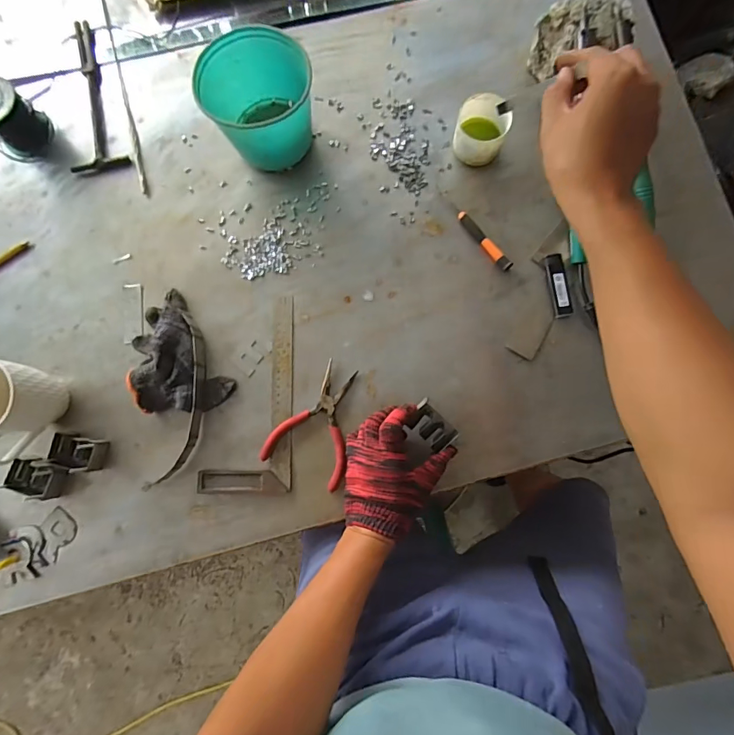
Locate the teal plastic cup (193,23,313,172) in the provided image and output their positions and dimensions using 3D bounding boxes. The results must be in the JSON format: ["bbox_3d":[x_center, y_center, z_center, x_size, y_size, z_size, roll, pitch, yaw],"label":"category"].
[{"bbox_3d":[-0.133,-0.330,0.542,0.127,0.104,0.130,0,83,1],"label":"teal plastic cup"}]

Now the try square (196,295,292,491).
[{"bbox_3d":[-0.150,0.033,0.545,0.112,0.009,0.247,0,83,1],"label":"try square"}]

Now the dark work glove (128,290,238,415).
[{"bbox_3d":[-0.251,-0.008,0.539,0.109,0.039,0.157,-34,83,-3],"label":"dark work glove"}]

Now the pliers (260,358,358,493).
[{"bbox_3d":[-0.054,0.067,0.534,0.101,0.014,0.143,26,84,4],"label":"pliers"}]

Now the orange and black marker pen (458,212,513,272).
[{"bbox_3d":[0.152,-0.164,0.557,0.015,0.011,0.096,-41,84,-4],"label":"orange and black marker pen"}]

